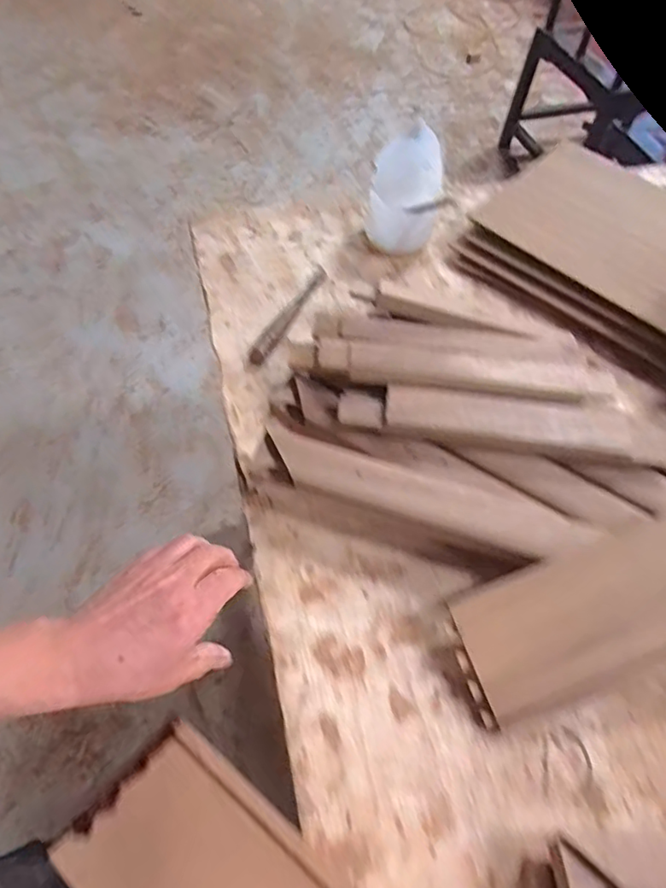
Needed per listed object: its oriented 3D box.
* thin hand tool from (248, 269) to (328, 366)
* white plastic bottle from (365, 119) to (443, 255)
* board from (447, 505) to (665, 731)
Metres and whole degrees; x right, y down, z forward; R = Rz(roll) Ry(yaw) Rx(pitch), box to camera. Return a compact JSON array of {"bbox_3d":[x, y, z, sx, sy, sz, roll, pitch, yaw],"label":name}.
[{"bbox_3d":[-0.049,-0.162,0.713,0.022,0.019,0.175,26,60,13],"label":"thin hand tool"},{"bbox_3d":[0.093,-0.328,0.760,0.088,0.124,0.107,9,57,2],"label":"white plastic bottle"},{"bbox_3d":[0.253,0.132,0.487,0.309,0.018,0.116,-24,75,2],"label":"board"}]

